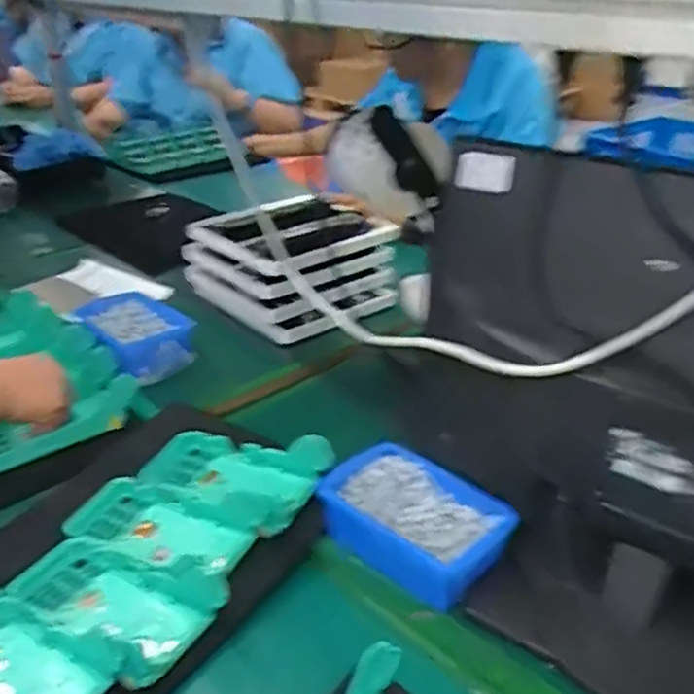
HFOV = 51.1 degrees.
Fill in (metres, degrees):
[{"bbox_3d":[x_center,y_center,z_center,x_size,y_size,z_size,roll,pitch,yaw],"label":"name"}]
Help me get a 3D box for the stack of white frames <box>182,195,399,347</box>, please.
[{"bbox_3d":[-0.072,-0.117,1.053,0.240,0.130,0.218,-17,32,-31],"label":"stack of white frames"}]

